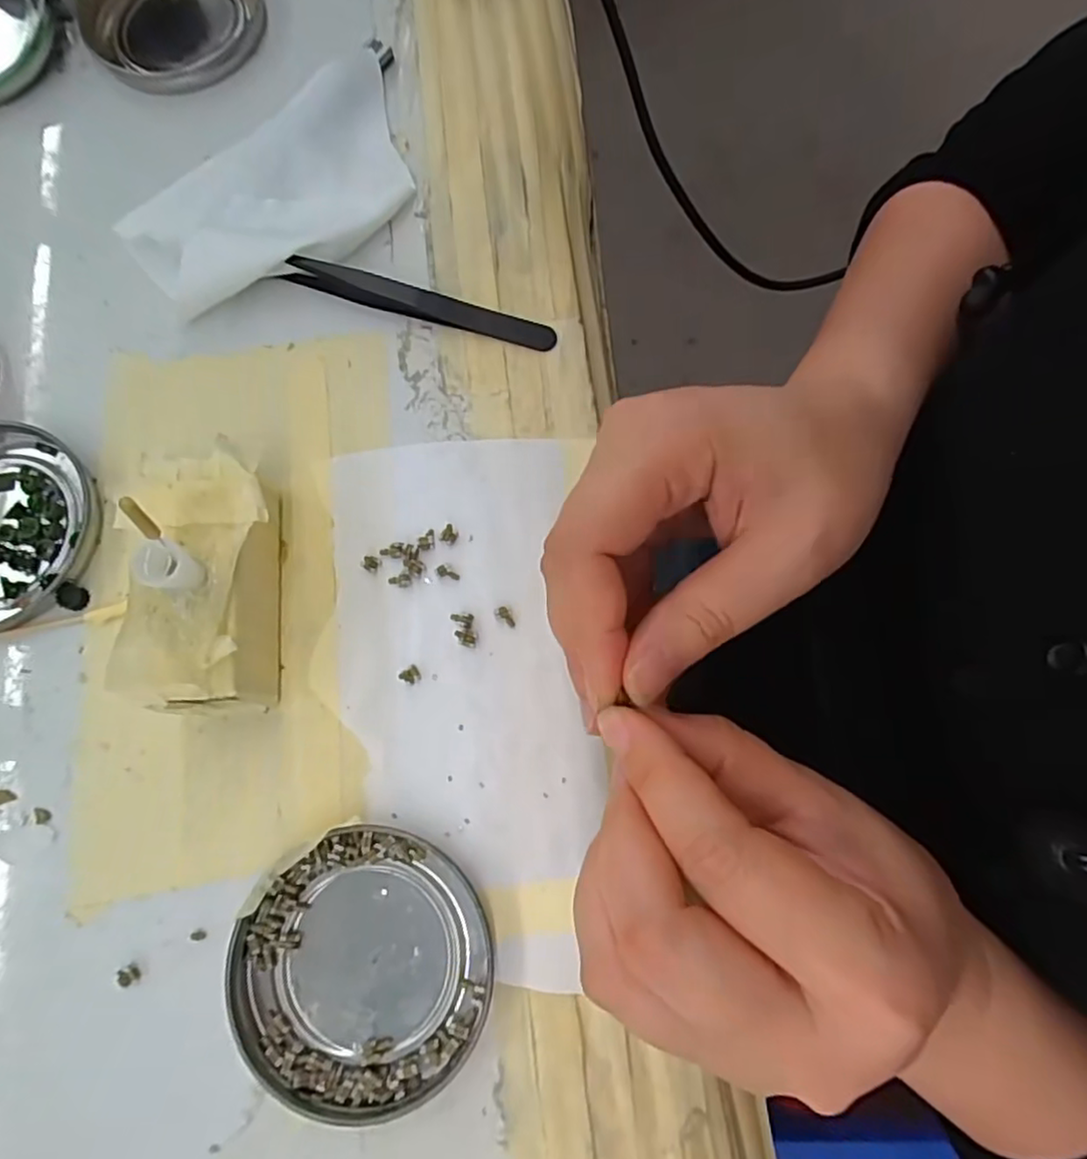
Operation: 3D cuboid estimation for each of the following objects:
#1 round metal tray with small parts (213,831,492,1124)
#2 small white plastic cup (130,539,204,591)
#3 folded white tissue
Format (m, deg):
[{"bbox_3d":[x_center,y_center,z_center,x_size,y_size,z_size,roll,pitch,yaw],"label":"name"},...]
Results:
[{"bbox_3d":[-0.057,0.119,0.203,0.078,0.009,0.077,0,77,2],"label":"round metal tray with small parts"},{"bbox_3d":[-0.112,-0.003,0.195,0.011,0.020,0.012,0,77,2],"label":"small white plastic cup"},{"bbox_3d":[-0.104,-0.159,0.266,0.127,0.013,0.080,-40,79,-7],"label":"folded white tissue"}]

